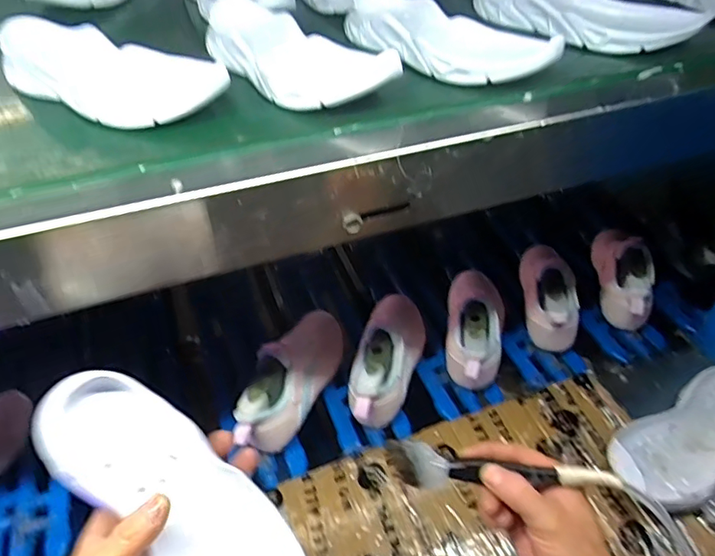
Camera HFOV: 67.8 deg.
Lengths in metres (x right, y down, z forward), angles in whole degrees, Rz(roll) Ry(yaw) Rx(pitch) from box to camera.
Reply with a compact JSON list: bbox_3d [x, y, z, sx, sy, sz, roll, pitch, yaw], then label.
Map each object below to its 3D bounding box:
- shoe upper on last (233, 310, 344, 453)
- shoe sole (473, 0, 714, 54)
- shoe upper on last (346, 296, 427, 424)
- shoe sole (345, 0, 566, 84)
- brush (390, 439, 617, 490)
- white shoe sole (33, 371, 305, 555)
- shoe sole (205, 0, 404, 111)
[{"bbox_3d":[-0.084,0.120,0.699,0.076,0.085,0.241,16,45,16],"label":"shoe upper on last"},{"bbox_3d":[0.247,-0.295,0.587,0.241,0.043,0.099,25,49,24],"label":"shoe sole"},{"bbox_3d":[0.045,0.092,0.722,0.076,0.085,0.237,12,44,12],"label":"shoe upper on last"},{"bbox_3d":[0.081,-0.241,0.526,0.076,0.039,0.234,-30,51,-28],"label":"shoe sole"},{"bbox_3d":[0.111,0.151,0.420,0.175,0.025,0.025,0,43,11],"label":"brush"},{"bbox_3d":[-0.115,0.160,0.361,0.236,0.023,0.084,46,55,4],"label":"white shoe sole"},{"bbox_3d":[-0.065,-0.207,0.492,0.076,0.040,0.223,-30,51,-28],"label":"shoe sole"}]

